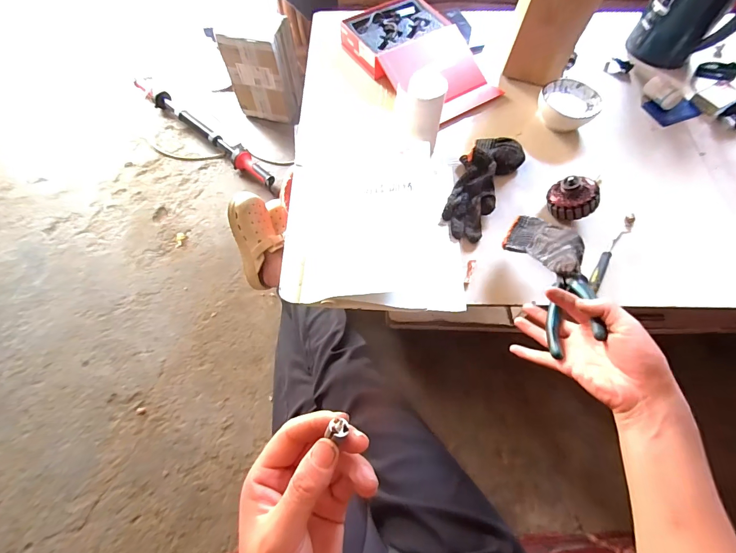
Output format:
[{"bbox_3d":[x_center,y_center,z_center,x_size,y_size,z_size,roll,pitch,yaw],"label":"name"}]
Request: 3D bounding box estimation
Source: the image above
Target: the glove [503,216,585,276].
[{"bbox_3d":[0.260,-0.041,0.510,0.078,0.036,0.159,-9,30,-6],"label":"glove"}]

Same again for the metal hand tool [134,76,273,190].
[{"bbox_3d":[-0.573,-0.503,1.242,0.673,0.068,0.060,36,73,14],"label":"metal hand tool"}]

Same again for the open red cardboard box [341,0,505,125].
[{"bbox_3d":[0.110,-0.466,0.774,0.205,0.063,0.324,-33,69,-14],"label":"open red cardboard box"}]

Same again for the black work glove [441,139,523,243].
[{"bbox_3d":[0.200,-0.169,0.647,0.096,0.039,0.227,28,69,13],"label":"black work glove"}]

